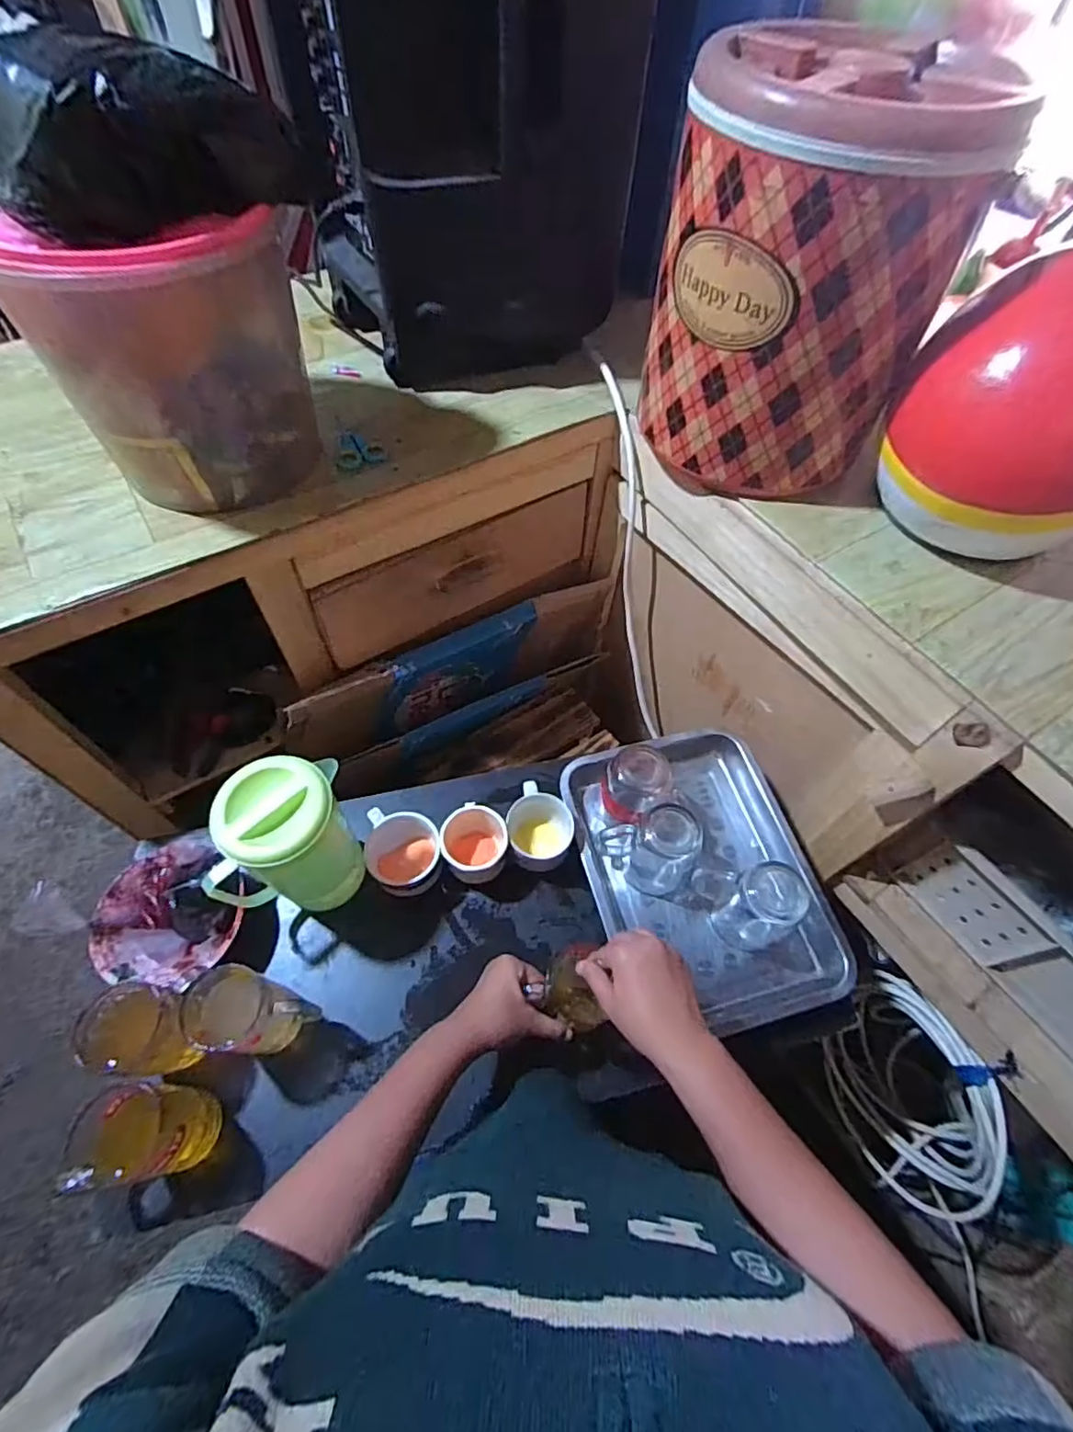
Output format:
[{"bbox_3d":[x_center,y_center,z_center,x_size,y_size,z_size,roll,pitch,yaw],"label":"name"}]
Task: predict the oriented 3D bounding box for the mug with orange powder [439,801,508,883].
[{"bbox_3d":[-0.076,0.151,0.723,0.074,0.066,0.076,1,59,-1],"label":"mug with orange powder"}]

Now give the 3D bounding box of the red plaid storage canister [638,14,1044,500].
[{"bbox_3d":[0.262,-0.431,0.616,0.250,0.324,0.251,22,61,11],"label":"red plaid storage canister"}]

